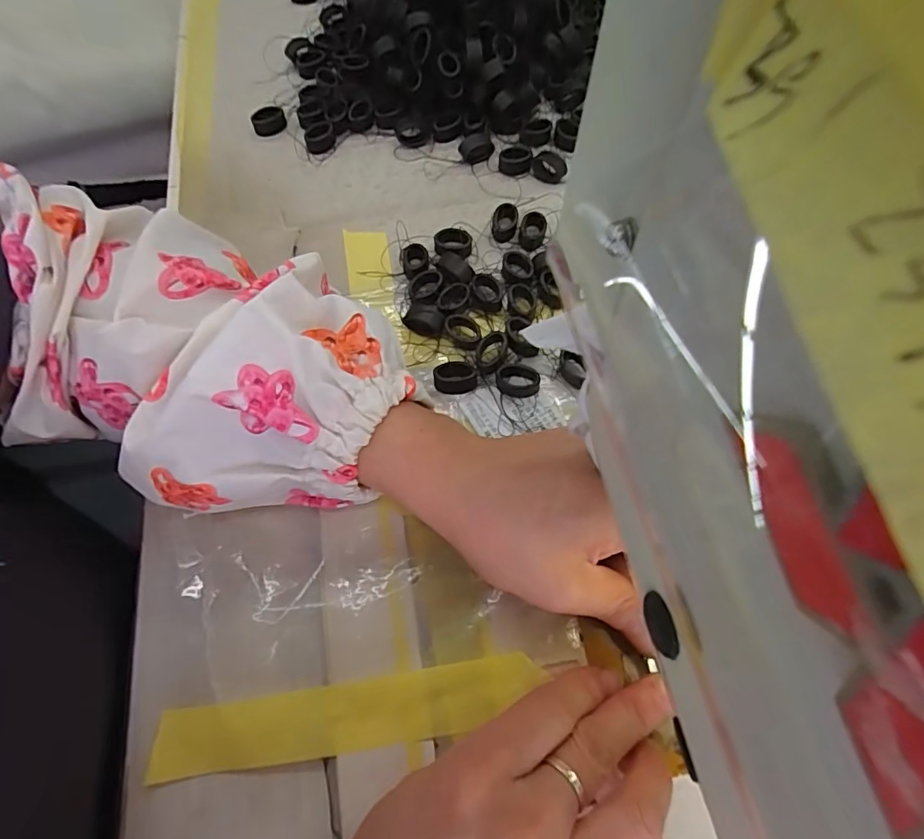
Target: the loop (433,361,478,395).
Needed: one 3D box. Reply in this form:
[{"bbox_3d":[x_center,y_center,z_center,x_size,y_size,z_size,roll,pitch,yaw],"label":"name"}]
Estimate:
[{"bbox_3d":[-0.003,-0.021,0.251,0.021,0.010,0.013,6,67,3],"label":"loop"}]

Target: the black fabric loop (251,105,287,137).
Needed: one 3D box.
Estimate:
[{"bbox_3d":[-0.126,-0.194,0.332,0.021,0.010,0.015,-25,68,-10],"label":"black fabric loop"}]

